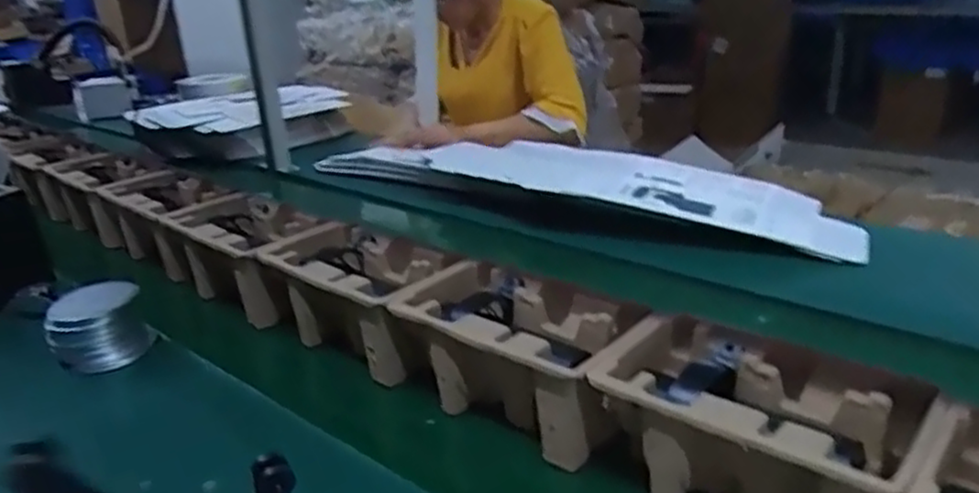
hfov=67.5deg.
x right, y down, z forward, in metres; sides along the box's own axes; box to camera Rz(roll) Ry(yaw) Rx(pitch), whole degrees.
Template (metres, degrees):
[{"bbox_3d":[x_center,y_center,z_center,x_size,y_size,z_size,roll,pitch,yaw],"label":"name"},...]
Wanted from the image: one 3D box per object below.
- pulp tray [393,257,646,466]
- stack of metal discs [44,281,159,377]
[{"bbox_3d":[0.030,0.103,0.703,0.232,0.101,0.135,16,28,40],"label":"pulp tray"},{"bbox_3d":[-0.451,0.091,0.849,0.104,0.075,0.108,-16,24,-30],"label":"stack of metal discs"}]

